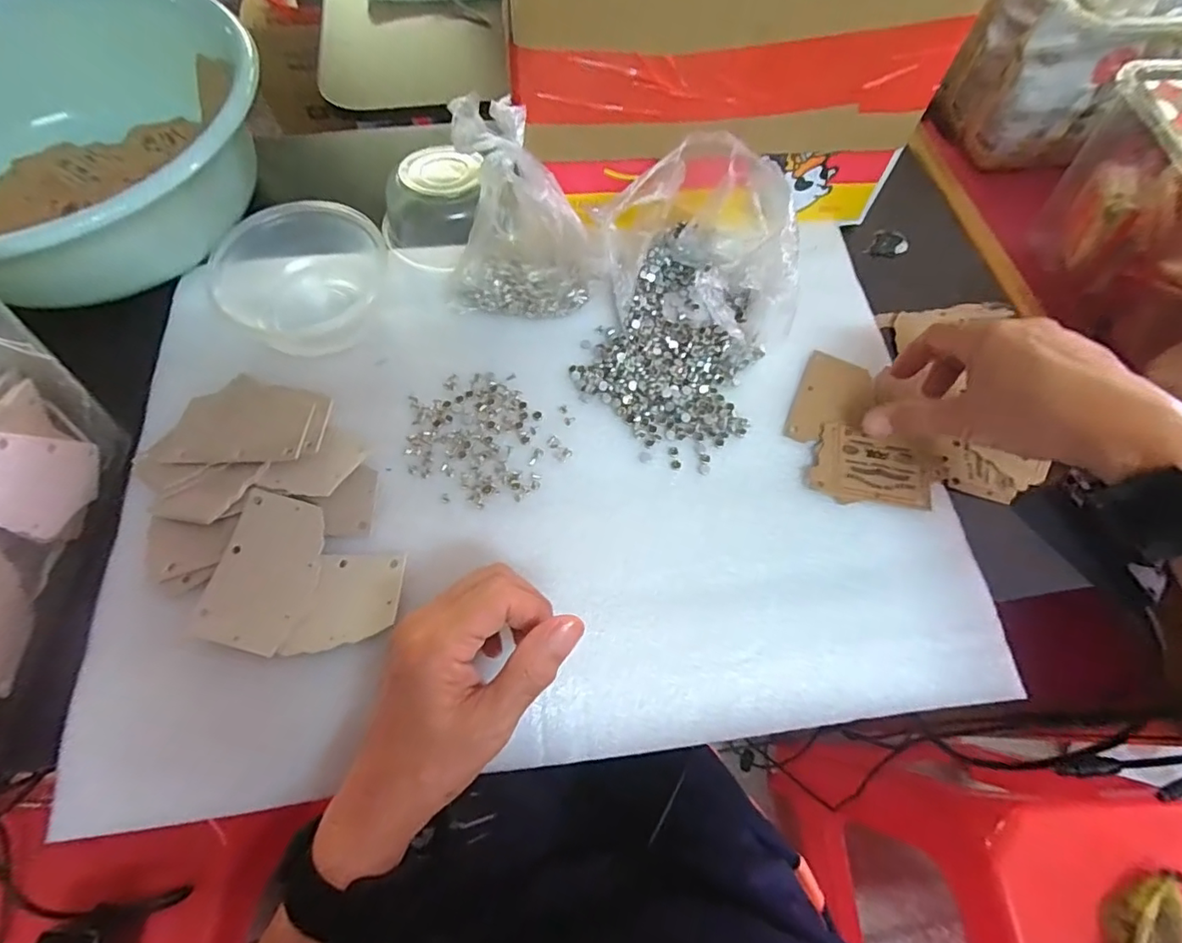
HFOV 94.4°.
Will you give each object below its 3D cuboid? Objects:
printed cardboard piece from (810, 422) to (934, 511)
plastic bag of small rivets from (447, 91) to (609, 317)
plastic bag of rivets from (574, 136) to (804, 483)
[{"bbox_3d":[0.185,-0.002,0.358,0.074,0.004,0.054,15,70,6],"label":"printed cardboard piece"},{"bbox_3d":[-0.049,-0.168,0.368,0.110,0.115,0.066,1,65,-2],"label":"plastic bag of small rivets"},{"bbox_3d":[0.067,-0.116,0.368,0.130,0.107,0.196,21,66,7],"label":"plastic bag of rivets"}]

